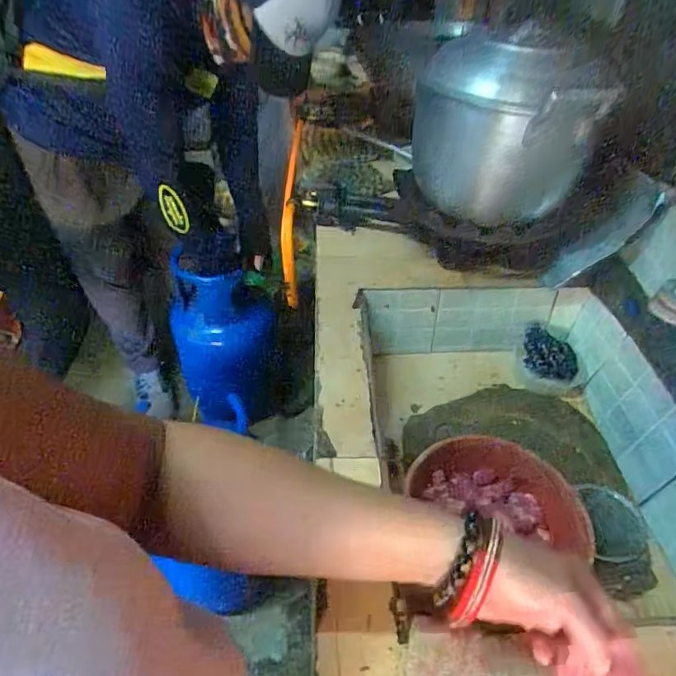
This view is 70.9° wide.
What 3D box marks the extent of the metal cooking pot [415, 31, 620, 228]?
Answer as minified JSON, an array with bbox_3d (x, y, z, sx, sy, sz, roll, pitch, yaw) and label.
[{"bbox_3d":[0.231,-0.310,0.713,0.221,0.255,0.245,5,44,2],"label":"metal cooking pot"}]

